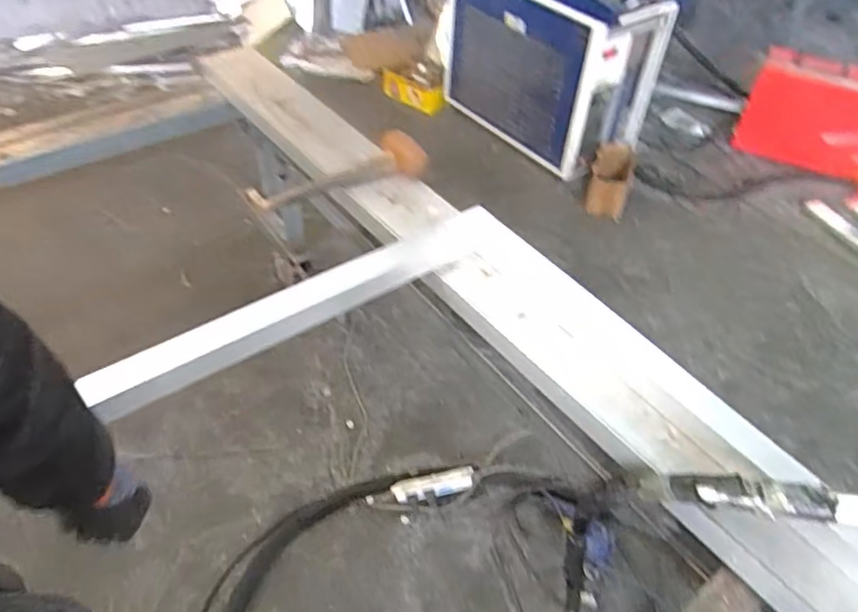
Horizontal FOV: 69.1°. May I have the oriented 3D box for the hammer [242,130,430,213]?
[{"bbox_3d":[-0.185,-0.271,1.250,0.354,0.085,0.091,-13,48,-14],"label":"hammer"}]

